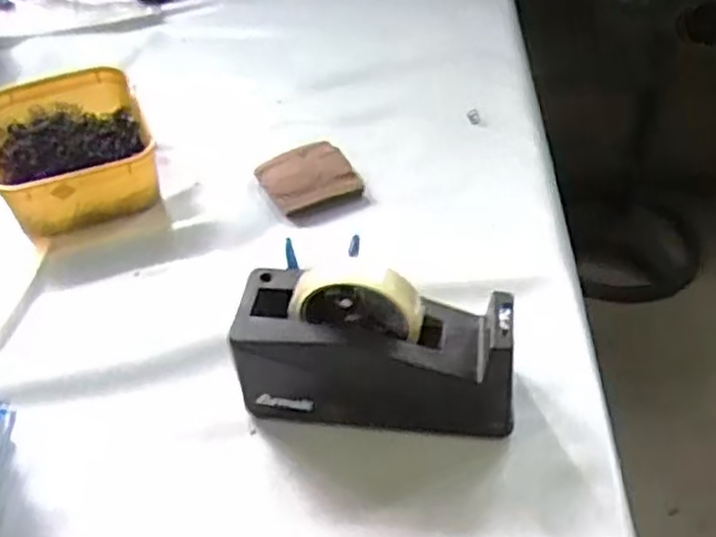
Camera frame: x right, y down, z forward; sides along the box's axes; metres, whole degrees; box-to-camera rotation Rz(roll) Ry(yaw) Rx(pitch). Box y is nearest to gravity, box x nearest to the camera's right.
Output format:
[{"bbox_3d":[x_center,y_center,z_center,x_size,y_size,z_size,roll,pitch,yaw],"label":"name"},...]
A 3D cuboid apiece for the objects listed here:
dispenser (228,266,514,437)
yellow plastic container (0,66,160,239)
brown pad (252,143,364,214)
[{"bbox_3d":[0.014,0.056,0.550,0.197,0.118,0.075,3,44,6],"label":"dispenser"},{"bbox_3d":[-0.313,-0.135,0.807,0.155,0.062,0.223,-17,46,-16],"label":"yellow plastic container"},{"bbox_3d":[-0.051,-0.096,0.775,0.089,0.019,0.087,-22,47,-20],"label":"brown pad"}]

